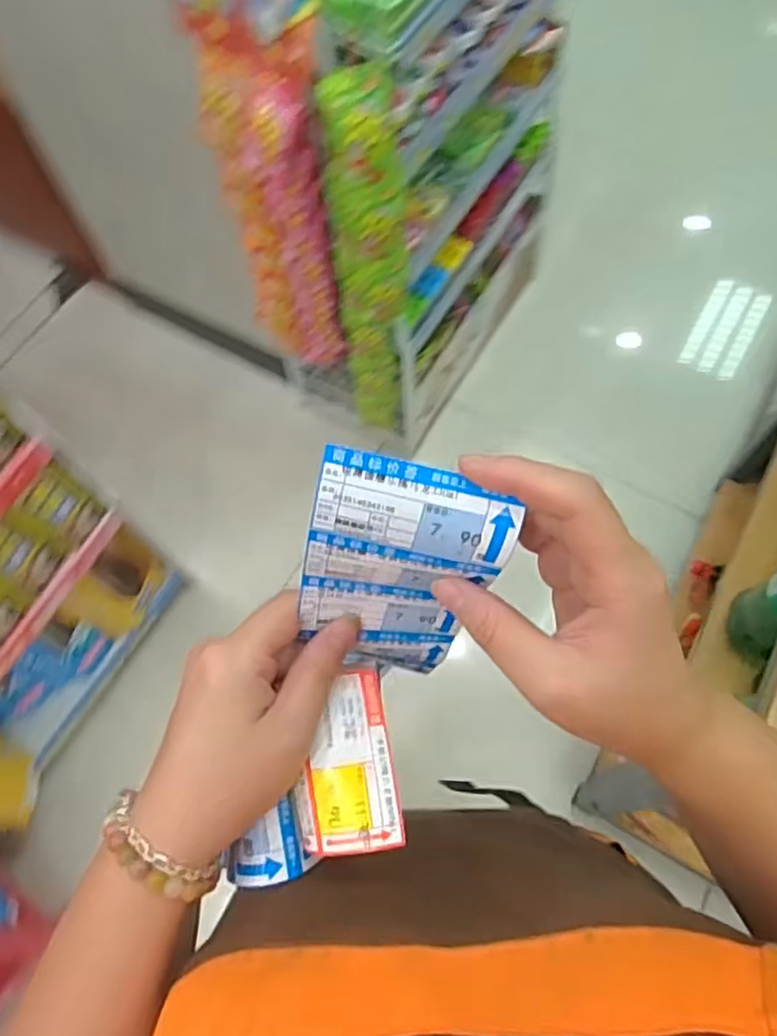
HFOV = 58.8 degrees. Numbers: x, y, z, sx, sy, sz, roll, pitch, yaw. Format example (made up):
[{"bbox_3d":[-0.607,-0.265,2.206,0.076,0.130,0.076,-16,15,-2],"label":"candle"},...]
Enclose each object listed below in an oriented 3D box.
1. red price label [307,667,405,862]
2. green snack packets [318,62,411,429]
[{"bbox_3d":[-0.018,0.114,0.324,0.038,0.008,0.078,-8,69,-5],"label":"red price label"},{"bbox_3d":[-0.026,-0.371,1.160,0.114,0.722,0.098,-2,68,0],"label":"green snack packets"}]

